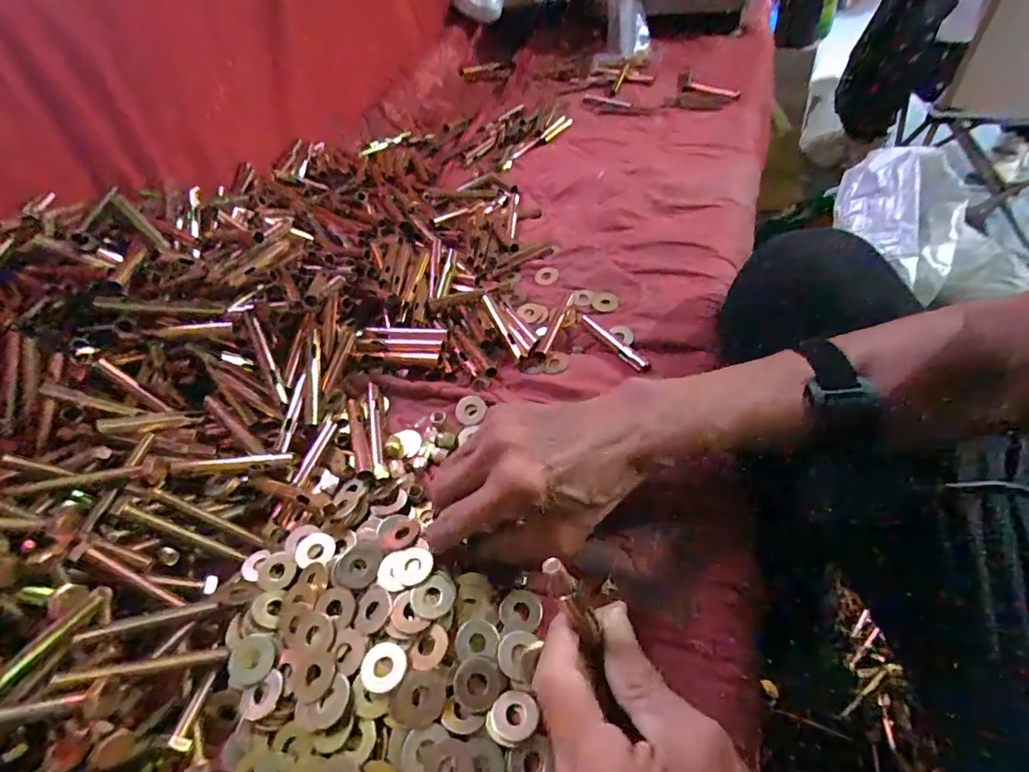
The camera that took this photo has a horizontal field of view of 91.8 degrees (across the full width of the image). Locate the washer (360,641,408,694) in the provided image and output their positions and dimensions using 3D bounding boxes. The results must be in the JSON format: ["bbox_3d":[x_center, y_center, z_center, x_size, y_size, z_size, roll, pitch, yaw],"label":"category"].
[{"bbox_3d":[-0.071,0.152,0.270,0.024,0.004,0.024,-5,48,6],"label":"washer"}]

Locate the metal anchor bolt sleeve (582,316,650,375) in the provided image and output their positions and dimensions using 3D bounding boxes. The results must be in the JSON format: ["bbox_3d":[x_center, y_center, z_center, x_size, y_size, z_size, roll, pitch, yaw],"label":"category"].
[{"bbox_3d":[0.086,-0.038,0.431,0.012,0.009,0.086,-27,49,-14],"label":"metal anchor bolt sleeve"}]

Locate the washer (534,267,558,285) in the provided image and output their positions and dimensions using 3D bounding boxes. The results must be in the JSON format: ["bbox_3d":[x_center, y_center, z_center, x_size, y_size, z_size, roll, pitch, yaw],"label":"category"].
[{"bbox_3d":[0.034,-0.117,0.526,0.023,0.004,0.024,-3,68,7],"label":"washer"}]

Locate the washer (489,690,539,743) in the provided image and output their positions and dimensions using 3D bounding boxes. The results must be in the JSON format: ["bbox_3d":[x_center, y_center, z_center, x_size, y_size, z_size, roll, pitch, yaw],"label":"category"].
[{"bbox_3d":[0.000,0.169,0.256,0.025,0.007,0.023,-5,48,6],"label":"washer"}]

